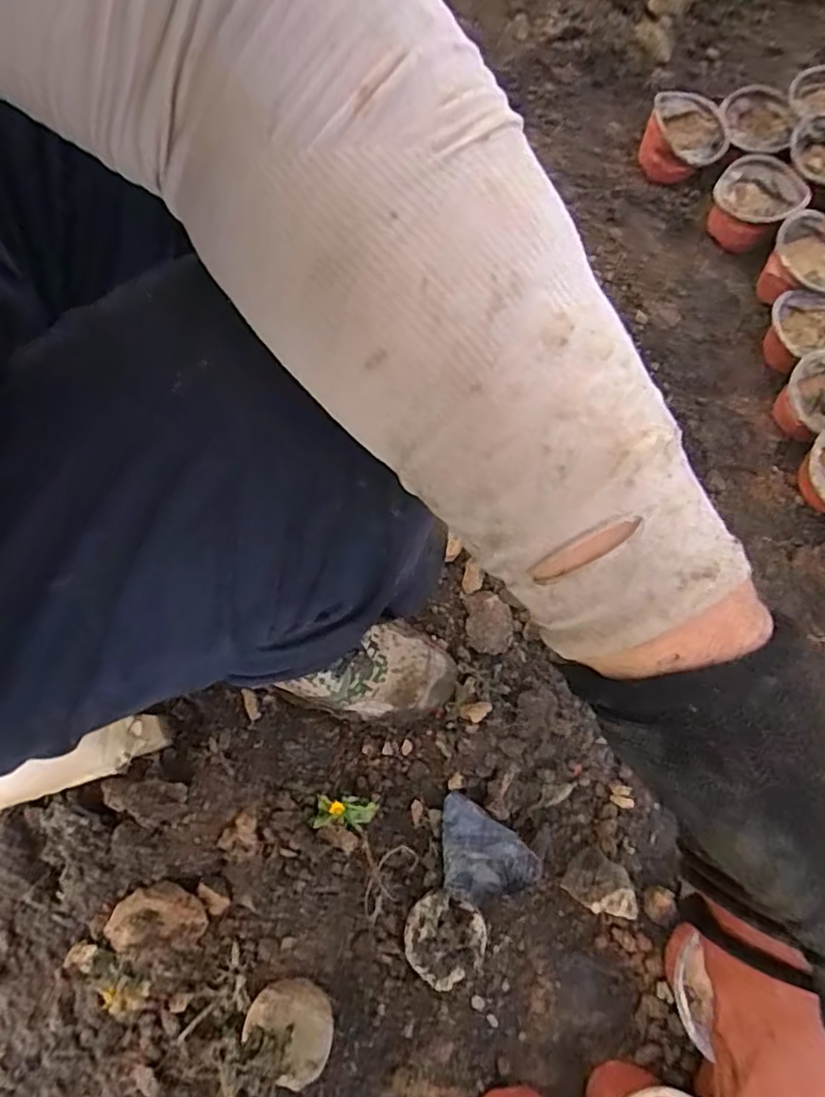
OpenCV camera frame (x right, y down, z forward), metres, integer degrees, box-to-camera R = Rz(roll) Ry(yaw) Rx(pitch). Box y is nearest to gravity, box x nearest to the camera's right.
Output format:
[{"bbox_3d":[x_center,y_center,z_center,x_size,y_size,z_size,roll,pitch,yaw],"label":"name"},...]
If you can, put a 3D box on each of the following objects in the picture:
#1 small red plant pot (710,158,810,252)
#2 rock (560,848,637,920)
[{"bbox_3d":[0.392,-0.397,0.701,0.091,0.058,0.090,0,74,0],"label":"small red plant pot"},{"bbox_3d":[0.160,0.286,0.520,0.054,0.062,0.040,35,77,9],"label":"rock"}]

